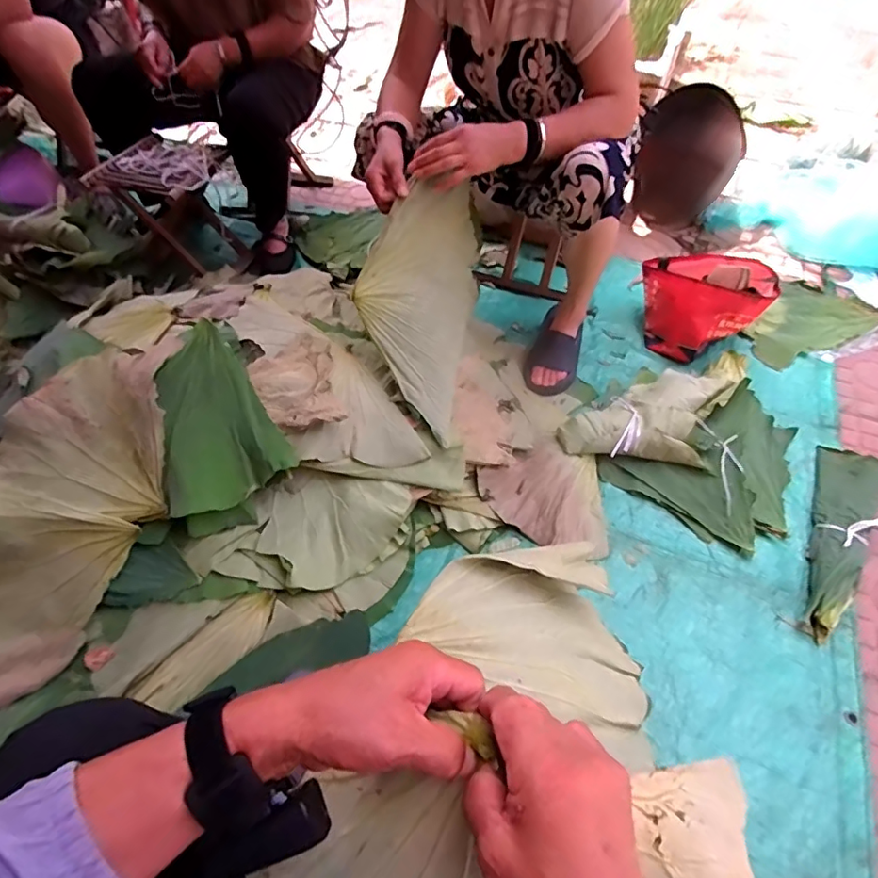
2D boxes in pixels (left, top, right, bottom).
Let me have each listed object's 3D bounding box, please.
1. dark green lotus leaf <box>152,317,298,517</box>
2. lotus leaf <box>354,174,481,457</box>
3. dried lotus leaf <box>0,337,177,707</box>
[{"bbox_3d":[-0.391,-0.030,0.886,0.197,0.040,0.289,-29,82,-10],"label":"dark green lotus leaf"},{"bbox_3d":[-0.025,-0.244,0.985,0.258,0.471,0.104,7,4,-30],"label":"lotus leaf"},{"bbox_3d":[-0.627,0.091,0.879,0.322,0.077,0.579,22,83,10],"label":"dried lotus leaf"}]

